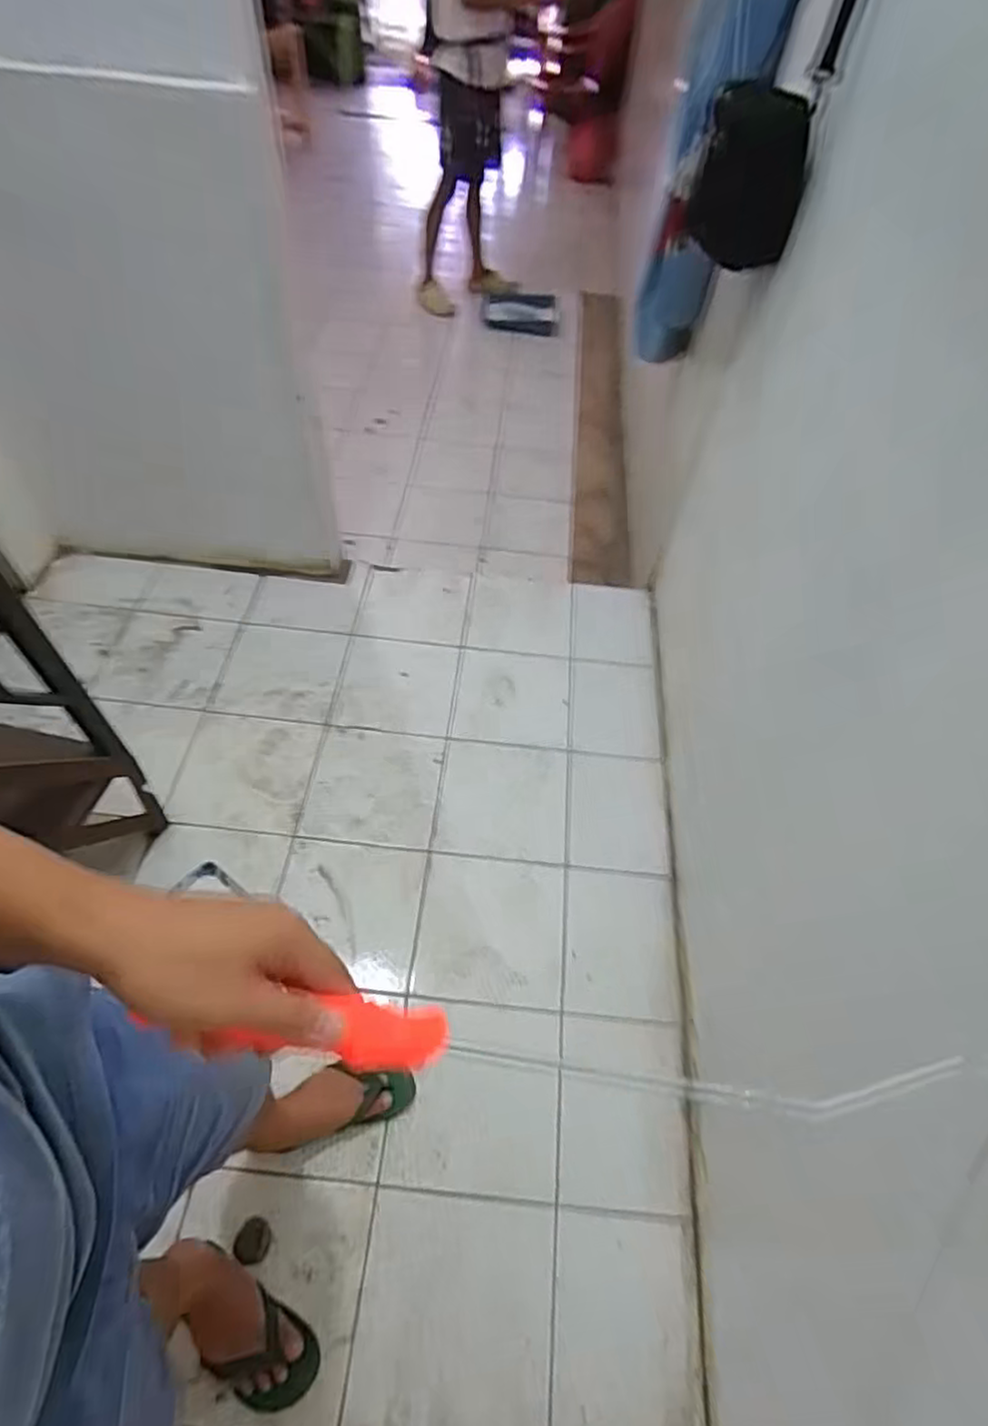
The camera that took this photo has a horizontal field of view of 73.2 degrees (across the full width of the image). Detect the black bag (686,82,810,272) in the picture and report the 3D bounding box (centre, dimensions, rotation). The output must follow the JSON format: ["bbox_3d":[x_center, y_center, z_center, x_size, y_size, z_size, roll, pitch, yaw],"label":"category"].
[{"bbox_3d":[0.428,-0.883,1.116,0.179,0.227,0.085,18,55,9],"label":"black bag"}]

